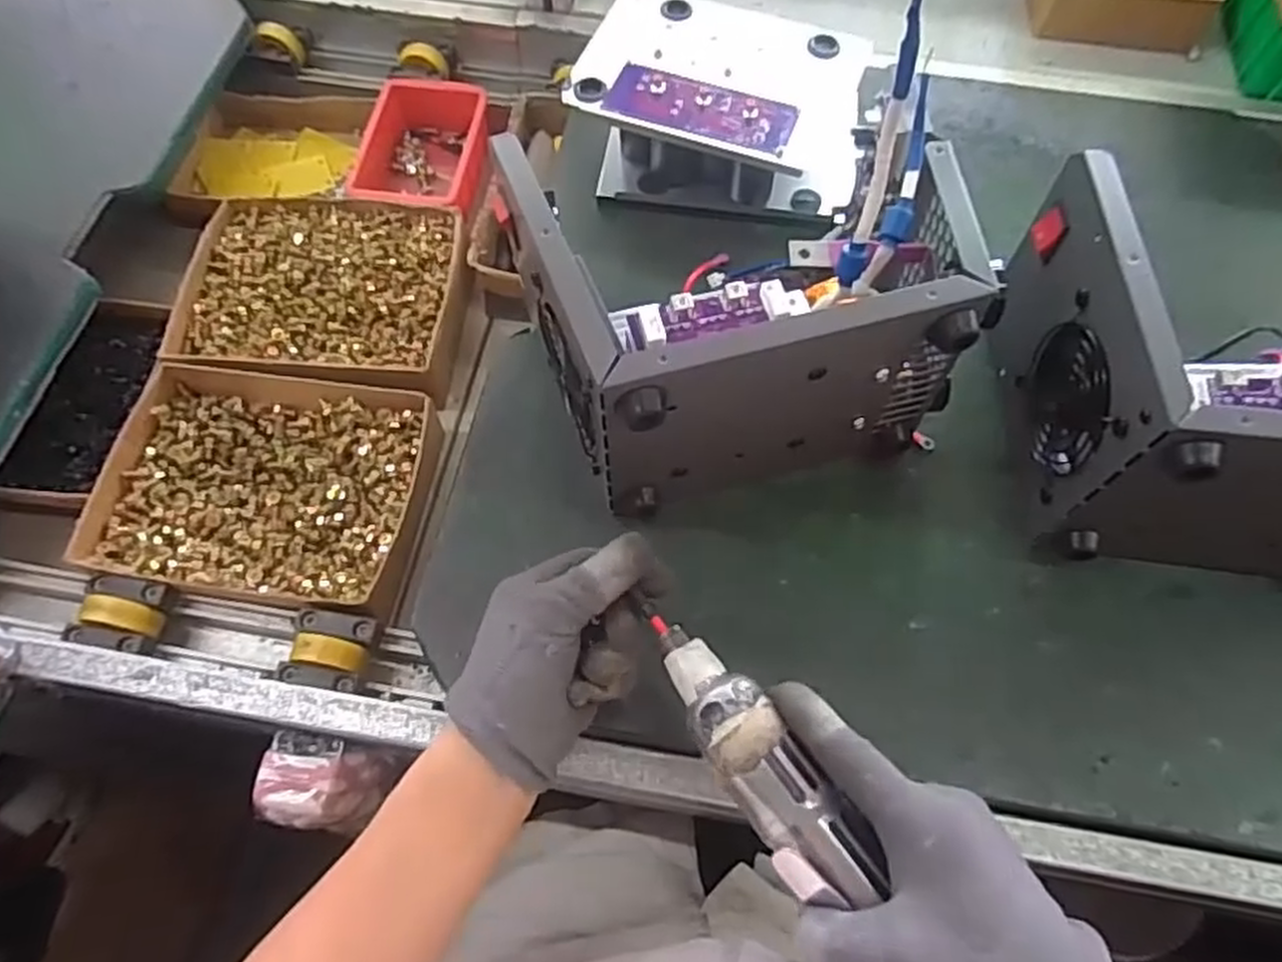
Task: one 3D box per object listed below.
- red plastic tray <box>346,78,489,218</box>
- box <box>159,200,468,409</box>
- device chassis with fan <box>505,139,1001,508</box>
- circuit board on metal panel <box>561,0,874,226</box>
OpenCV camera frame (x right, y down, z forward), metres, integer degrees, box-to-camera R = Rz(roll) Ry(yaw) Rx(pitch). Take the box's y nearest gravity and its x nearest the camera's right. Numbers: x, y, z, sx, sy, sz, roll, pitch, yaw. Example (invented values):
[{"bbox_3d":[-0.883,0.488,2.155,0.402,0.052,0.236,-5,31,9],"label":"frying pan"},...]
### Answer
[{"bbox_3d":[-0.192,-0.295,0.719,0.115,0.048,0.162,4,65,1],"label":"red plastic tray"},{"bbox_3d":[-0.257,-0.151,0.647,0.217,0.044,0.176,5,65,2],"label":"box"},{"bbox_3d":[0.059,-0.103,0.475,0.234,0.152,0.178,-14,66,-7],"label":"device chassis with fan"},{"bbox_3d":[0.064,-0.290,0.611,0.220,0.070,0.164,13,65,5],"label":"circuit board on metal panel"}]

